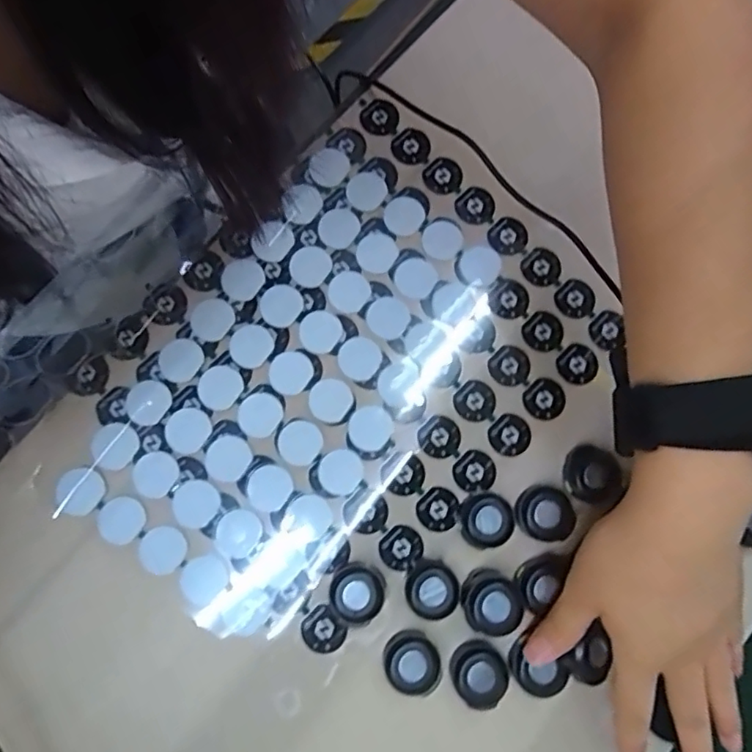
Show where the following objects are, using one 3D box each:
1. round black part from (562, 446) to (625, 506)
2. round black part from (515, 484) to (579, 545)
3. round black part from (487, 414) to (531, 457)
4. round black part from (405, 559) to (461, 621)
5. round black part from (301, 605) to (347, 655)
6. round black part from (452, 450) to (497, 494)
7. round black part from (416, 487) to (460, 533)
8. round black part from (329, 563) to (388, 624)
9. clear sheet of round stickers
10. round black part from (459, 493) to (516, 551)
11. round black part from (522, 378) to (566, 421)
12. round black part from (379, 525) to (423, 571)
[{"bbox_3d":[0.120,0.055,0.314,0.031,0.008,0.031,0,79,-1],"label":"round black part"},{"bbox_3d":[0.092,0.076,0.309,0.031,0.011,0.029,0,79,-1],"label":"round black part"},{"bbox_3d":[0.076,0.034,0.322,0.023,0.004,0.022,0,79,-1],"label":"round black part"},{"bbox_3d":[0.029,0.113,0.301,0.027,0.011,0.028,0,79,-1],"label":"round black part"},{"bbox_3d":[-0.028,0.134,0.301,0.023,0.004,0.023,0,79,-1],"label":"round black part"},{"bbox_3d":[0.055,0.054,0.318,0.023,0.004,0.022,0,79,-1],"label":"round black part"},{"bbox_3d":[0.035,0.074,0.313,0.023,0.004,0.023,0,79,-1],"label":"round black part"},{"bbox_3d":[-0.009,0.114,0.300,0.029,0.012,0.028,0,79,-1],"label":"round black part"},{"bbox_3d":[-0.046,0.000,0.323,0.141,0.007,0.259,35,81,5],"label":"clear sheet of round stickers"},{"bbox_3d":[0.060,0.079,0.308,0.028,0.011,0.029,0,79,-1],"label":"round black part"},{"bbox_3d":[0.097,0.014,0.327,0.023,0.004,0.023,0,79,-1],"label":"round black part"},{"bbox_3d":[0.014,0.094,0.309,0.022,0.004,0.023,0,79,-1],"label":"round black part"}]

